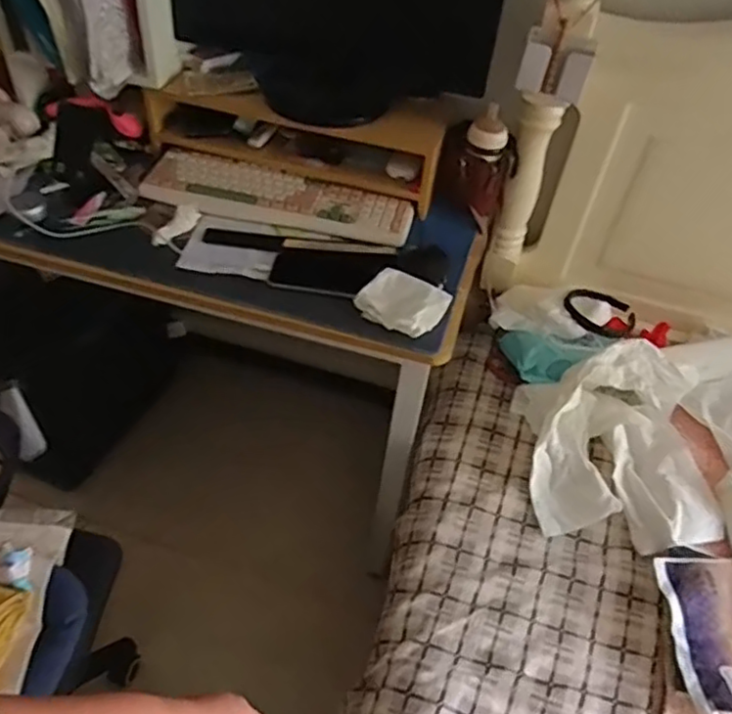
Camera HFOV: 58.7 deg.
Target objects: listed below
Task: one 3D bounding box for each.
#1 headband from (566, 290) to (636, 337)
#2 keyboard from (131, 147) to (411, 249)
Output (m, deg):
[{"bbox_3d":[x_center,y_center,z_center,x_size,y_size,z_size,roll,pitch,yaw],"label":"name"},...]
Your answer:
[{"bbox_3d":[0.421,-0.076,1.162,0.141,0.027,0.092,10,63,-15],"label":"headband"},{"bbox_3d":[-0.140,-0.255,1.048,0.427,0.028,0.120,13,47,6],"label":"keyboard"}]

